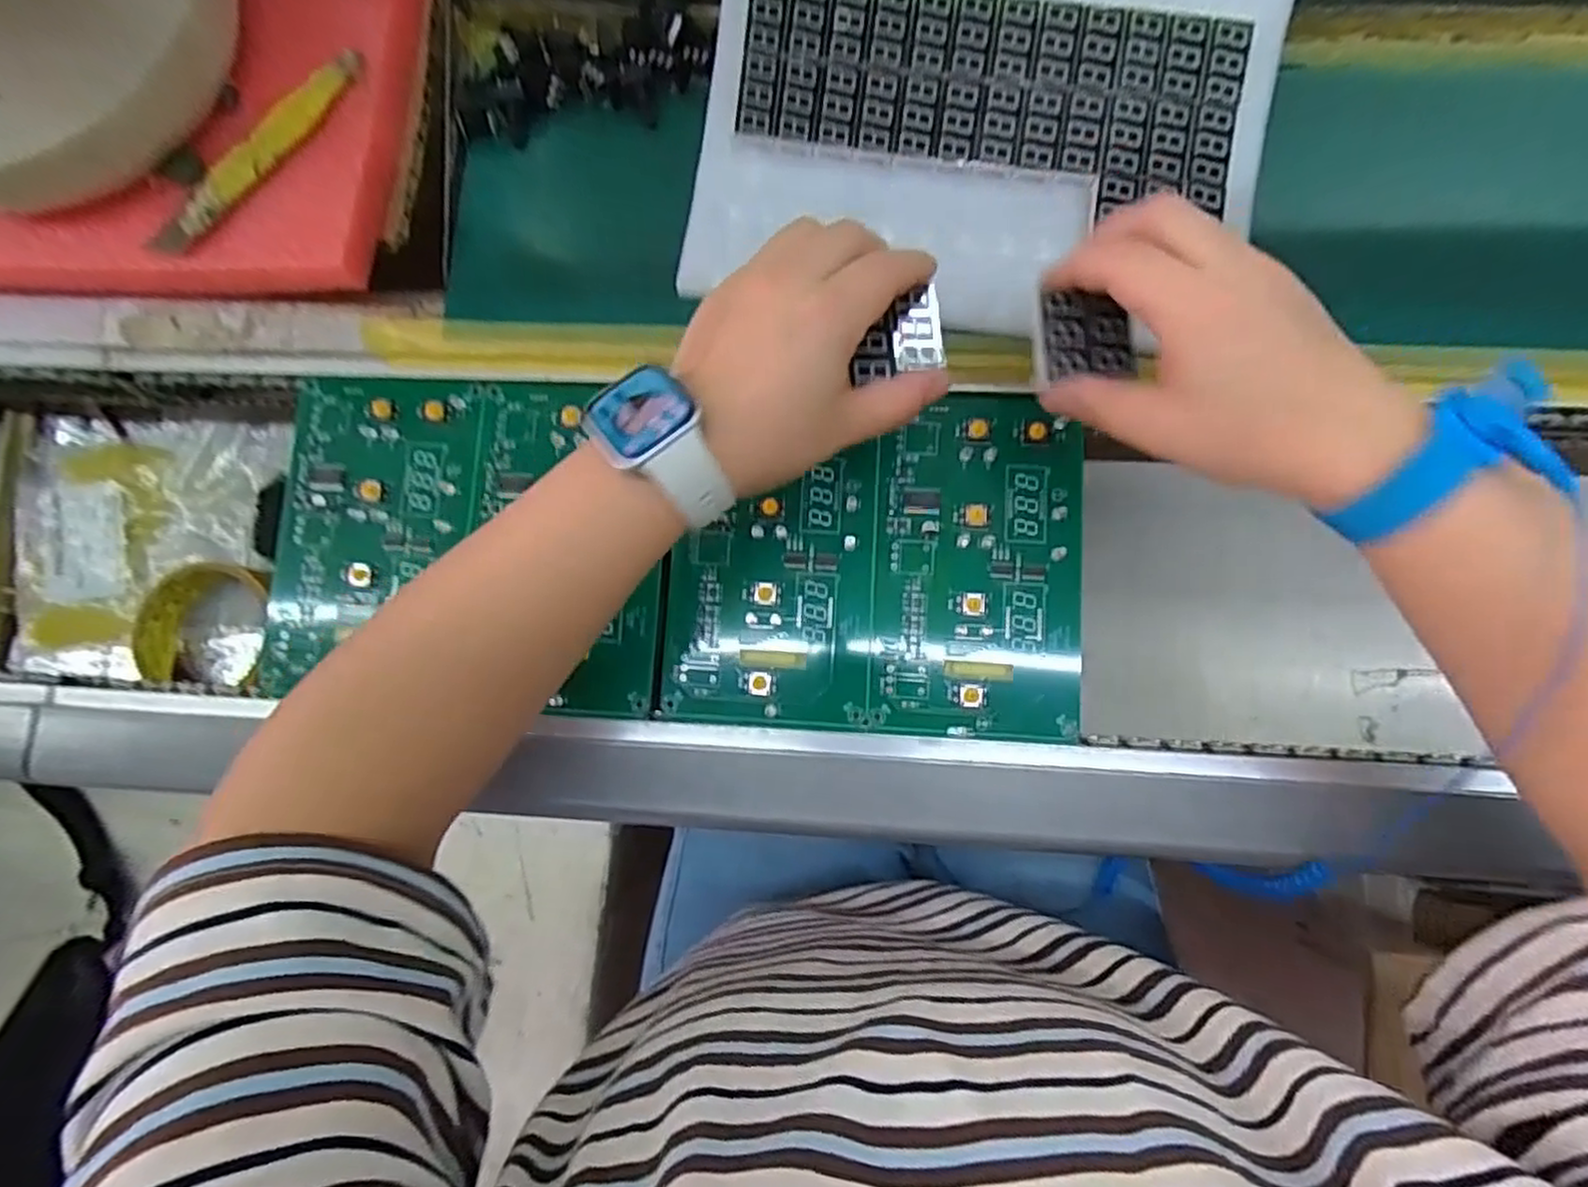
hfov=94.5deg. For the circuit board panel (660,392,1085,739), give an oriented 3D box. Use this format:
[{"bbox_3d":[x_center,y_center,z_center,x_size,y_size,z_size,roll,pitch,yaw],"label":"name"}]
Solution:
[{"bbox_3d":[0.040,-0.016,0.364,0.198,0.006,0.164,3,83,3],"label":"circuit board panel"}]

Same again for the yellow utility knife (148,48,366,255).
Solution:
[{"bbox_3d":[-0.264,-0.219,0.360,0.022,0.005,0.135,43,87,7],"label":"yellow utility knife"}]

